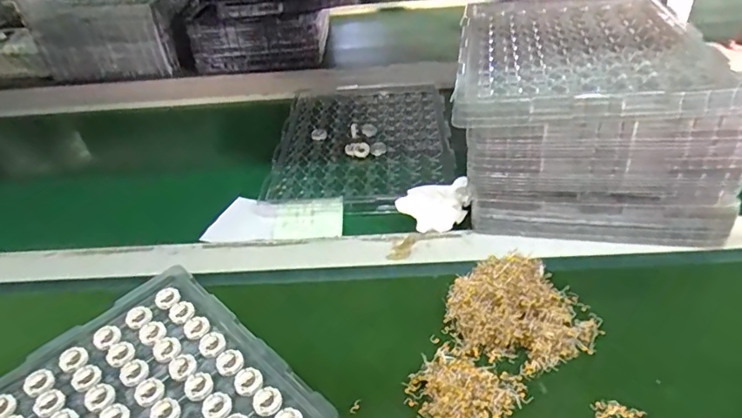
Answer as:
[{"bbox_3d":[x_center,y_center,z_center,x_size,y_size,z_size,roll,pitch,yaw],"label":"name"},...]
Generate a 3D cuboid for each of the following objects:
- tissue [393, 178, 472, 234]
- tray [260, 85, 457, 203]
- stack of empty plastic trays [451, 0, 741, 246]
[{"bbox_3d":[0.074,-0.004,0.587,0.084,0.032,0.056,-6,39,-1],"label":"tissue"},{"bbox_3d":[-0.010,-0.117,0.770,0.247,0.016,0.337,-1,39,5],"label":"tray"},{"bbox_3d":[0.251,-0.138,0.629,0.265,0.172,0.346,4,39,11],"label":"stack of empty plastic trays"}]

